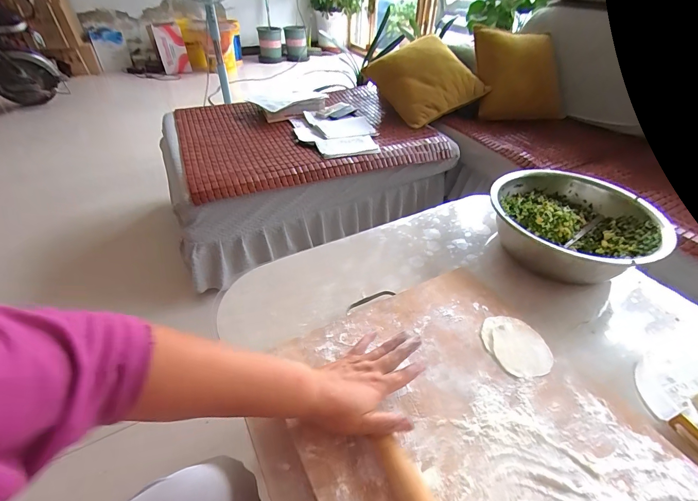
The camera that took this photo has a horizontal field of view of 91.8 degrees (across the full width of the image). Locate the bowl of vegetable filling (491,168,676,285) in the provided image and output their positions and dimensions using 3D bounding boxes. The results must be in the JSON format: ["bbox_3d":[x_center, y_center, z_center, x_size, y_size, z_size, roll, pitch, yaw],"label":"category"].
[{"bbox_3d":[0.395,-0.035,0.621,0.256,0.121,0.244,1,41,-1],"label":"bowl of vegetable filling"}]

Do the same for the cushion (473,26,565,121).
[{"bbox_3d":[0.696,-0.725,1.423,0.391,0.346,0.120,2,11,-3],"label":"cushion"}]

